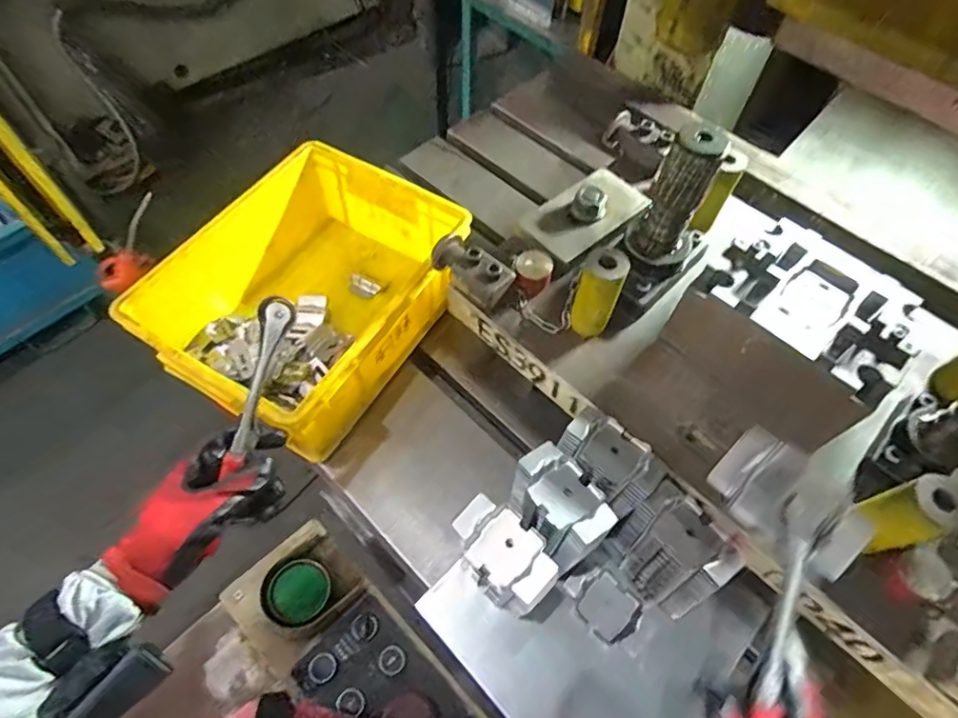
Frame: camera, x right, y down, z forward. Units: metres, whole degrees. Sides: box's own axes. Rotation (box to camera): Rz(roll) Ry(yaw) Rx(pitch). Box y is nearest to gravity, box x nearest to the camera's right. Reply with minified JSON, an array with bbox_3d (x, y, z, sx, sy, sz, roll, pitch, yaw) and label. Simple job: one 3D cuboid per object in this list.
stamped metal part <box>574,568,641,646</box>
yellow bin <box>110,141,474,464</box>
[{"bbox_3d":[0.129,0.248,0.535,0.054,0.006,0.057,-44,60,-10],"label":"stamped metal part"},{"bbox_3d":[-0.203,-0.079,0.664,0.257,0.130,0.335,28,62,14],"label":"yellow bin"}]

